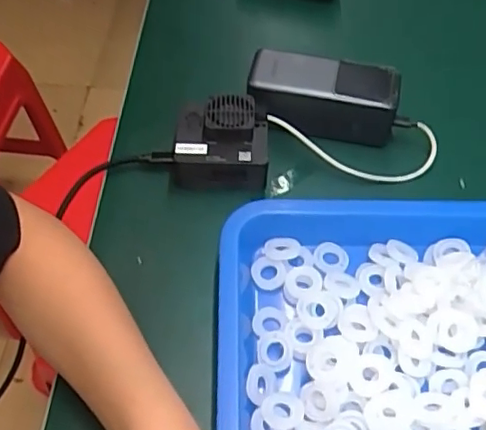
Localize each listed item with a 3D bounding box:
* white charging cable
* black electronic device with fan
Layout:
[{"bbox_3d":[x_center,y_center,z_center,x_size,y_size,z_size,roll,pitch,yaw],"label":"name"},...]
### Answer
[{"bbox_3d":[0.097,-0.056,0.502,0.146,0.012,0.057,-1,69,-11],"label":"white charging cable"},{"bbox_3d":[-0.017,-0.062,0.483,0.076,0.039,0.070,5,55,2],"label":"black electronic device with fan"}]

